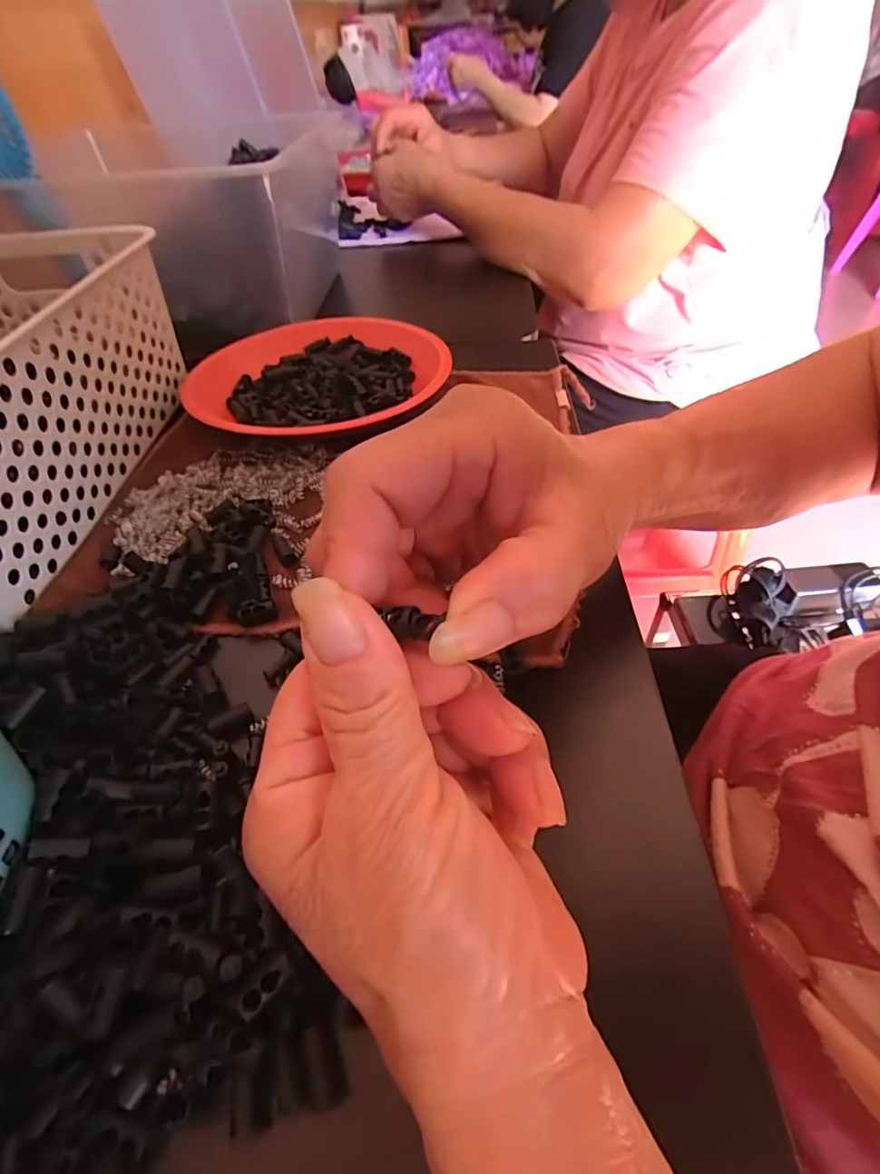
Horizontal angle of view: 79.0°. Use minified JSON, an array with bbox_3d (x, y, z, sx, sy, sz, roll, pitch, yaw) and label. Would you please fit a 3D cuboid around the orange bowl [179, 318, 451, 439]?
[{"bbox_3d":[-0.093,-0.162,0.409,0.186,0.029,0.197,-2,48,2],"label":"orange bowl"}]

